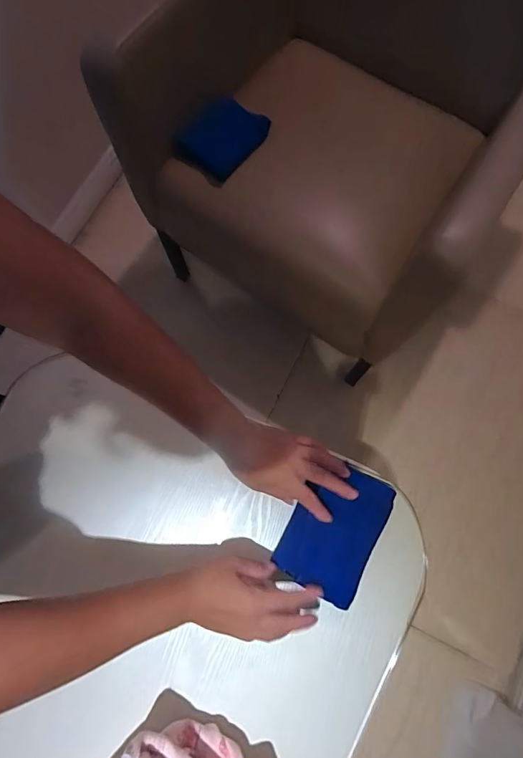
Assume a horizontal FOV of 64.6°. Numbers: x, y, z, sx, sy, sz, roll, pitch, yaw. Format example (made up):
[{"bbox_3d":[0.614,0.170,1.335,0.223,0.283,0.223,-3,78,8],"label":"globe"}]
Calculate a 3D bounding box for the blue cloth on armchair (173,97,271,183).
[{"bbox_3d":[-0.073,-0.441,0.760,0.151,0.022,0.108,-46,112,0],"label":"blue cloth on armchair"}]

